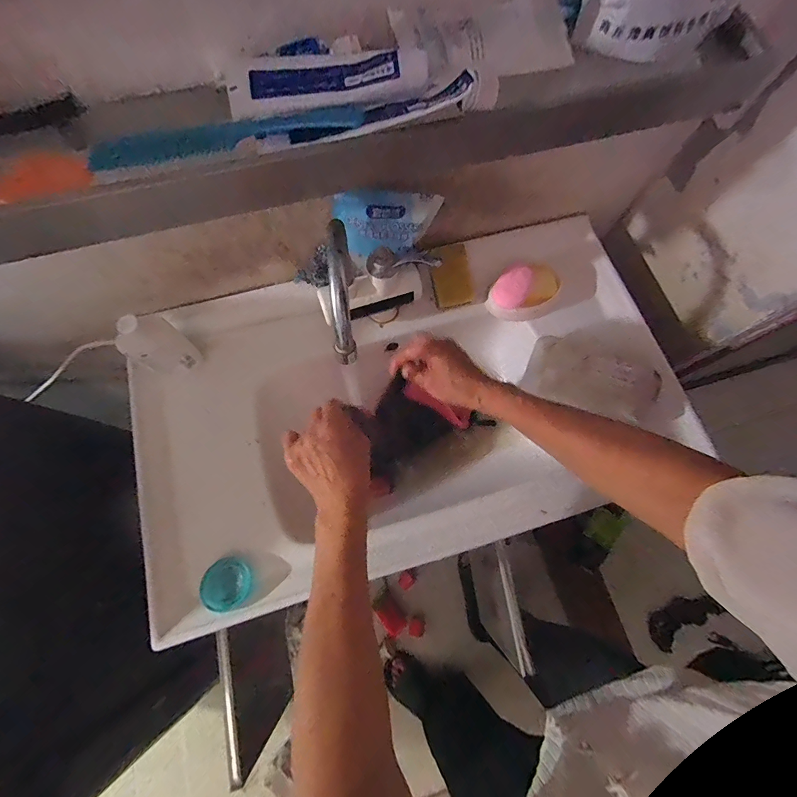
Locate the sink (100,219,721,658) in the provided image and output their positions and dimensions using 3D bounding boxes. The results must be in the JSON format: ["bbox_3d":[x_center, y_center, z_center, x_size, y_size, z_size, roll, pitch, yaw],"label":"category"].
[{"bbox_3d":[0.015,0.001,0.582,0.798,0.166,0.464,-18,73,-7],"label":"sink"}]

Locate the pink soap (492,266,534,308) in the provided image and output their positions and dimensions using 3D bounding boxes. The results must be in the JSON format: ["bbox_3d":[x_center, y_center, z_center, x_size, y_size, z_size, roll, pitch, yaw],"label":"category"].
[{"bbox_3d":[0.185,-0.183,0.601,0.053,0.026,0.064,27,104,-3],"label":"pink soap"}]

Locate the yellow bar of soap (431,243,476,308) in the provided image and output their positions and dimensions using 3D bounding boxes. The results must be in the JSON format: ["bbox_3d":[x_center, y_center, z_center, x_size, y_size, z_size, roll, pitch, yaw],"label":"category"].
[{"bbox_3d":[0.089,-0.203,0.612,0.058,0.020,0.094,-13,106,8],"label":"yellow bar of soap"}]

